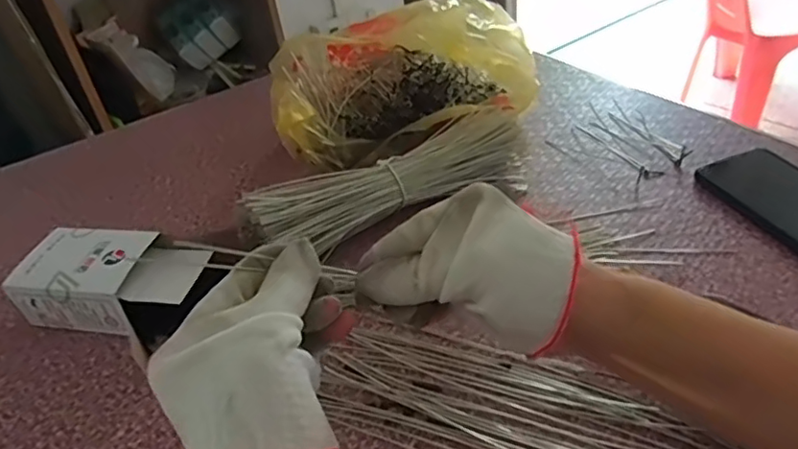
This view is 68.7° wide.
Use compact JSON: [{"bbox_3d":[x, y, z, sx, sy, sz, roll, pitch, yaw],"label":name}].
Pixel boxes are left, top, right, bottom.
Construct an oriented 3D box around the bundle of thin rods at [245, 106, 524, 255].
[{"bbox_3d":[-0.005,-0.037,0.519,0.253,0.058,0.058,-22,38,-19],"label":"bundle of thin rods"}]

